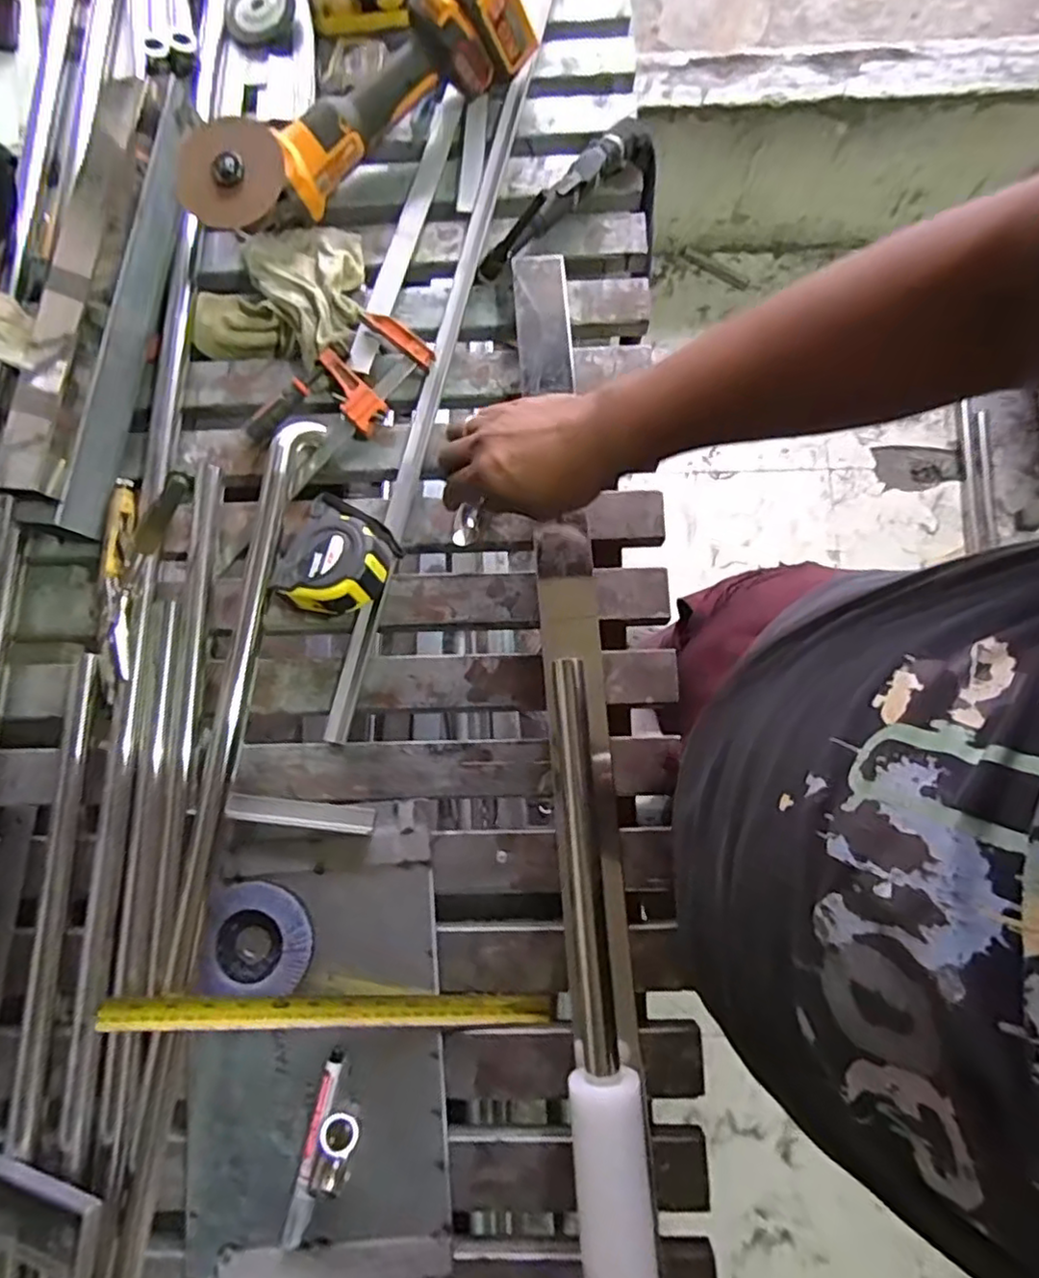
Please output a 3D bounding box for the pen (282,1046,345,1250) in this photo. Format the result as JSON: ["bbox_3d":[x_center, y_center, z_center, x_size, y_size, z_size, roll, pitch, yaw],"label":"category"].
[{"bbox_3d":[-0.157,0.385,0.495,0.017,0.019,0.130,10,79,3],"label":"pen"}]

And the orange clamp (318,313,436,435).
[{"bbox_3d":[-0.144,-0.259,0.631,0.083,0.022,0.103,38,82,8],"label":"orange clamp"}]

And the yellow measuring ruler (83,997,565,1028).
[{"bbox_3d":[-0.137,0.289,0.507,0.333,0.015,0.018,6,79,-12],"label":"yellow measuring ruler"}]

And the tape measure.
[{"bbox_3d":[-0.159,-0.076,0.577,0.096,0.054,0.108,19,80,4],"label":"tape measure"}]

